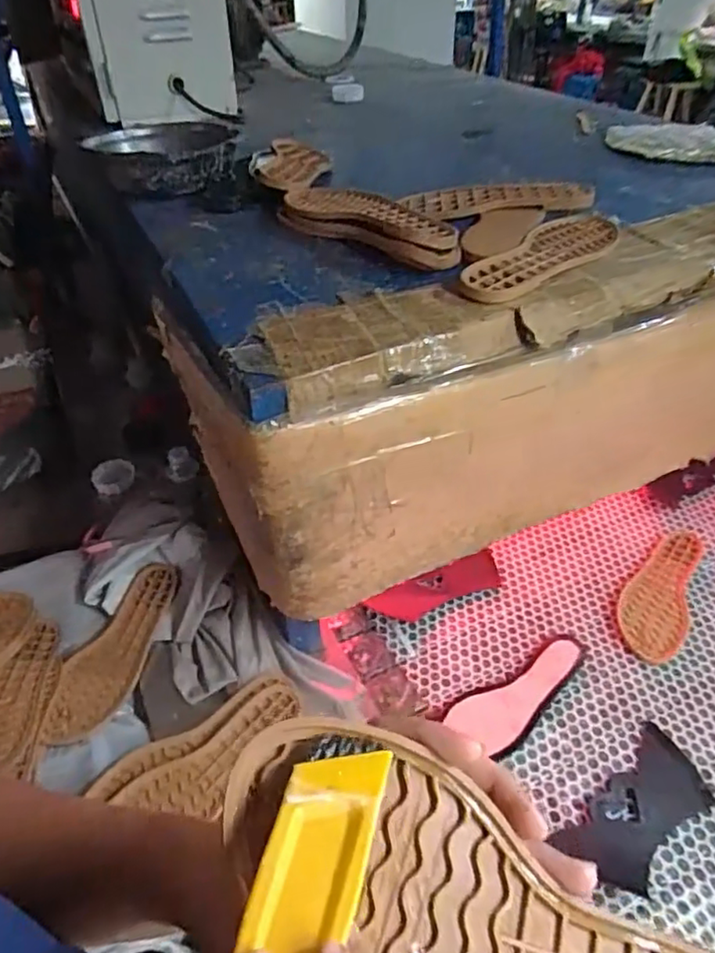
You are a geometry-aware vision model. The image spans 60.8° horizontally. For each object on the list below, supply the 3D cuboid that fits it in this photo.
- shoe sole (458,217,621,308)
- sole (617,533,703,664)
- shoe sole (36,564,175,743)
[{"bbox_3d":[0.201,-0.239,0.645,0.082,0.013,0.257,29,49,29],"label":"shoe sole"},{"bbox_3d":[0.427,0.159,0.858,0.083,0.009,0.238,22,47,23],"label":"sole"},{"bbox_3d":[-0.301,0.210,0.756,0.084,0.022,0.239,5,43,8],"label":"shoe sole"}]

